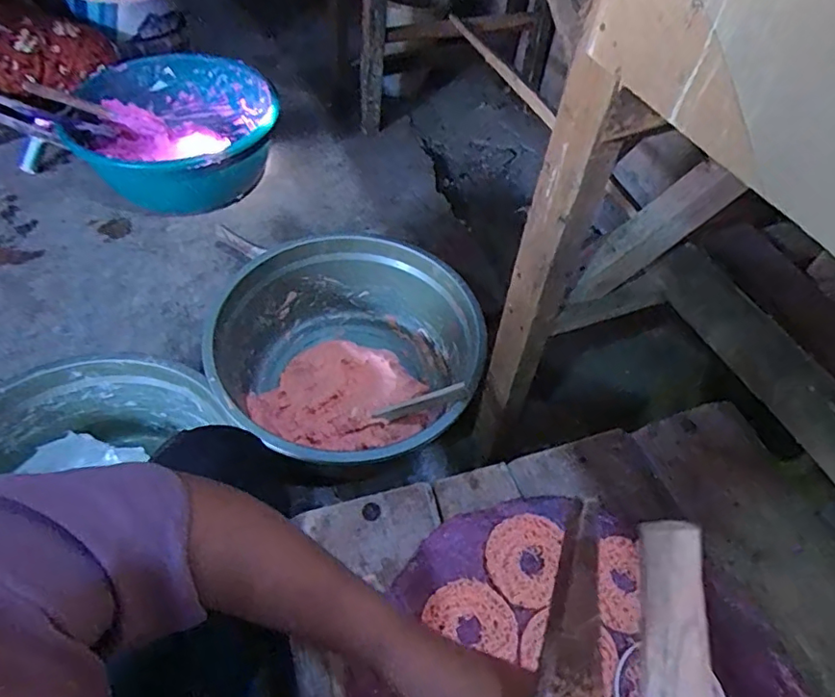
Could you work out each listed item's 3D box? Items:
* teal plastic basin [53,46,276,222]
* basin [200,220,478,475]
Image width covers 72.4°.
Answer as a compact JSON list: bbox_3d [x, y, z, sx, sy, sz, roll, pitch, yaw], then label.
[{"bbox_3d":[-0.514,-0.454,1.234,0.425,0.160,0.433,-16,55,-16],"label":"teal plastic basin"},{"bbox_3d":[-0.106,0.030,0.930,0.393,0.208,0.393,2,52,-3],"label":"basin"}]

